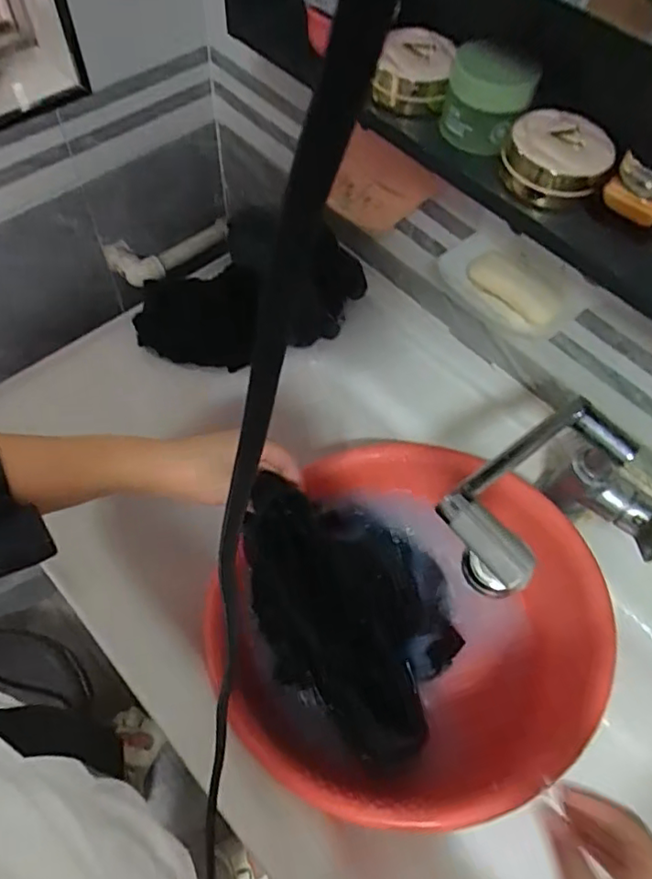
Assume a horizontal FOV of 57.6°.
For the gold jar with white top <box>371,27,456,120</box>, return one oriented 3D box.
[{"bbox_3d":[0.069,-0.297,0.482,0.058,0.045,0.063,2,60,-3],"label":"gold jar with white top"}]

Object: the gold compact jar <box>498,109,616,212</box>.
[{"bbox_3d":[0.169,-0.207,0.438,0.072,0.041,0.060,30,63,13],"label":"gold compact jar"}]

